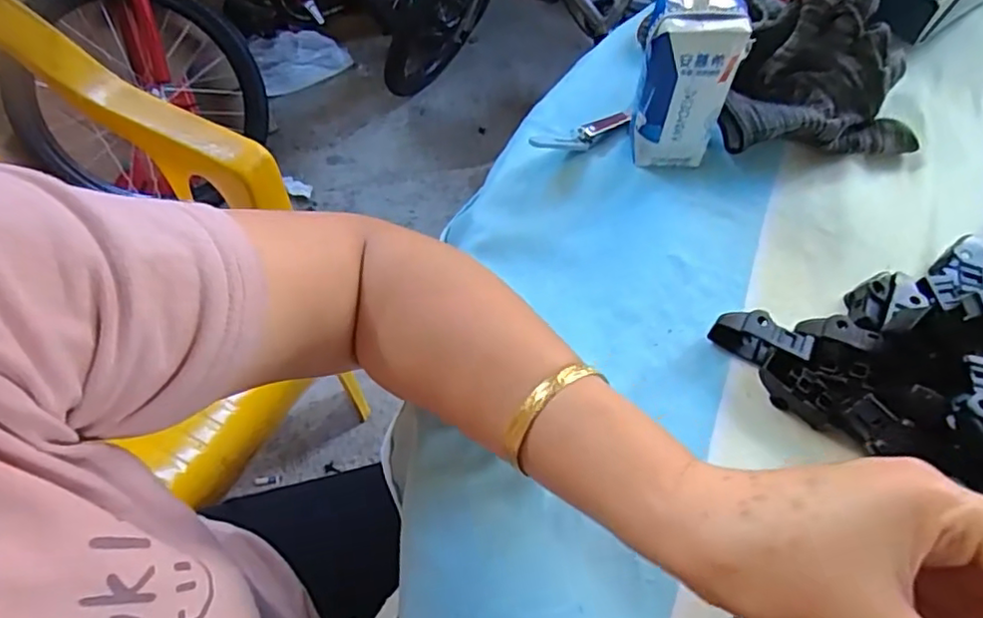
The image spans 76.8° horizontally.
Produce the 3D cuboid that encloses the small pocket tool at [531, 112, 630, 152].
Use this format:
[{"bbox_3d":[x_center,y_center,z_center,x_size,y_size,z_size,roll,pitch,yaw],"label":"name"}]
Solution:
[{"bbox_3d":[0.063,-0.119,0.423,0.075,0.008,0.020,-15,60,-11],"label":"small pocket tool"}]

